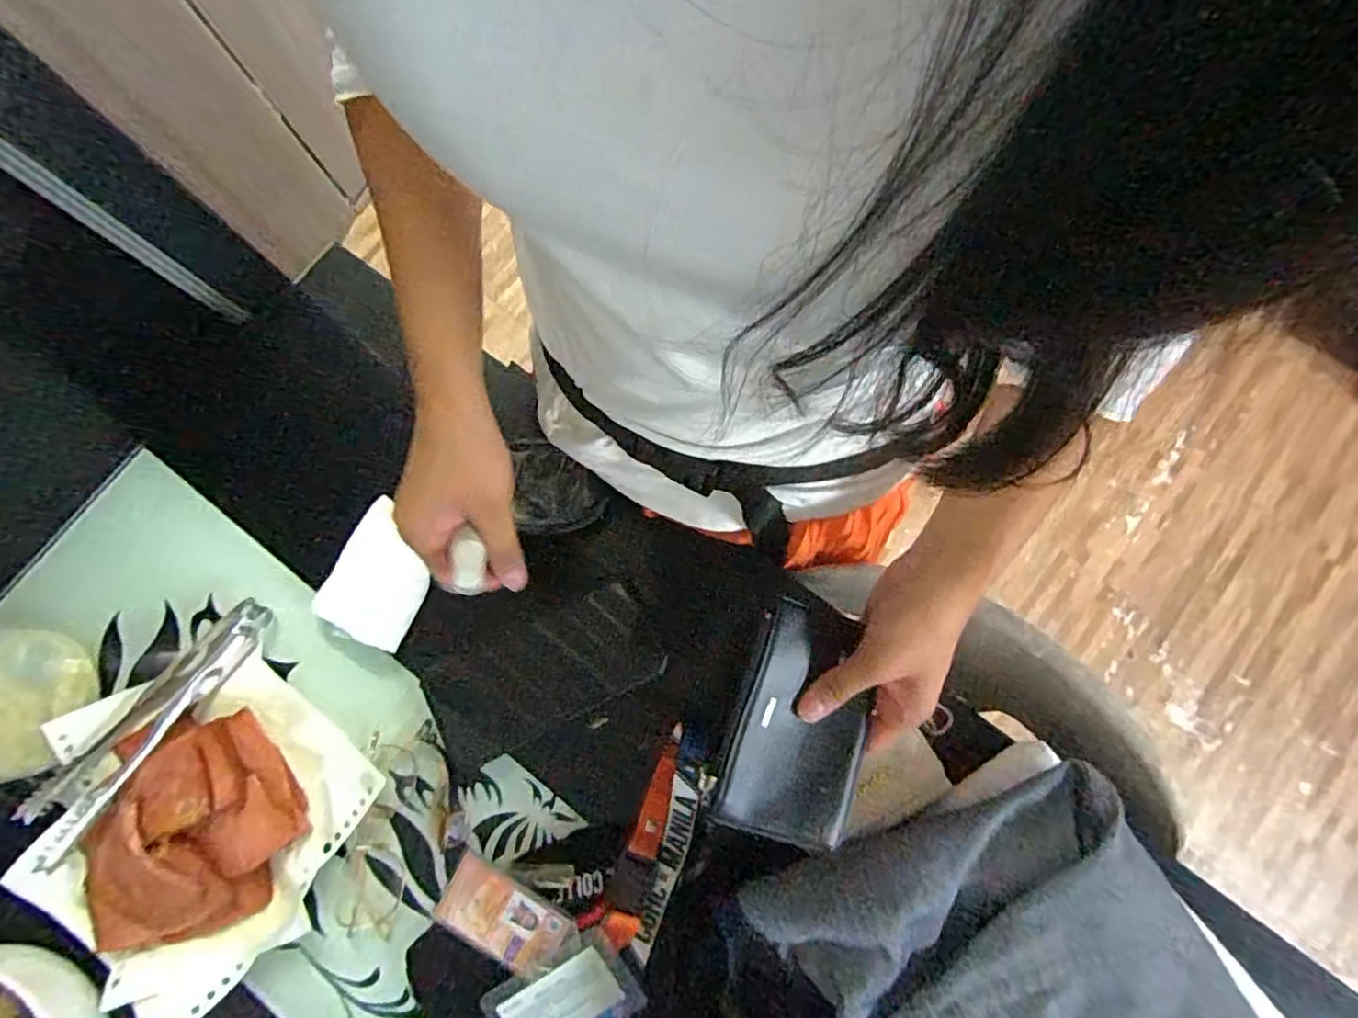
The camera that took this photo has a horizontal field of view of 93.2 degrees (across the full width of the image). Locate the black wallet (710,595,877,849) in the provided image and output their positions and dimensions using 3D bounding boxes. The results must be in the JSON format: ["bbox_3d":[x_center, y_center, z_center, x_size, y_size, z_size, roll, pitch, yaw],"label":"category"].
[{"bbox_3d":[0.069,0.121,0.372,0.081,0.020,0.126,21,80,-15],"label":"black wallet"}]

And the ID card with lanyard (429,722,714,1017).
[{"bbox_3d":[-0.050,0.268,0.439,0.207,0.028,0.145,-36,80,-5],"label":"ID card with lanyard"}]

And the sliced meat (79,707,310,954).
[{"bbox_3d":[-0.327,0.214,0.426,0.127,0.036,0.140,-6,79,1],"label":"sliced meat"}]

